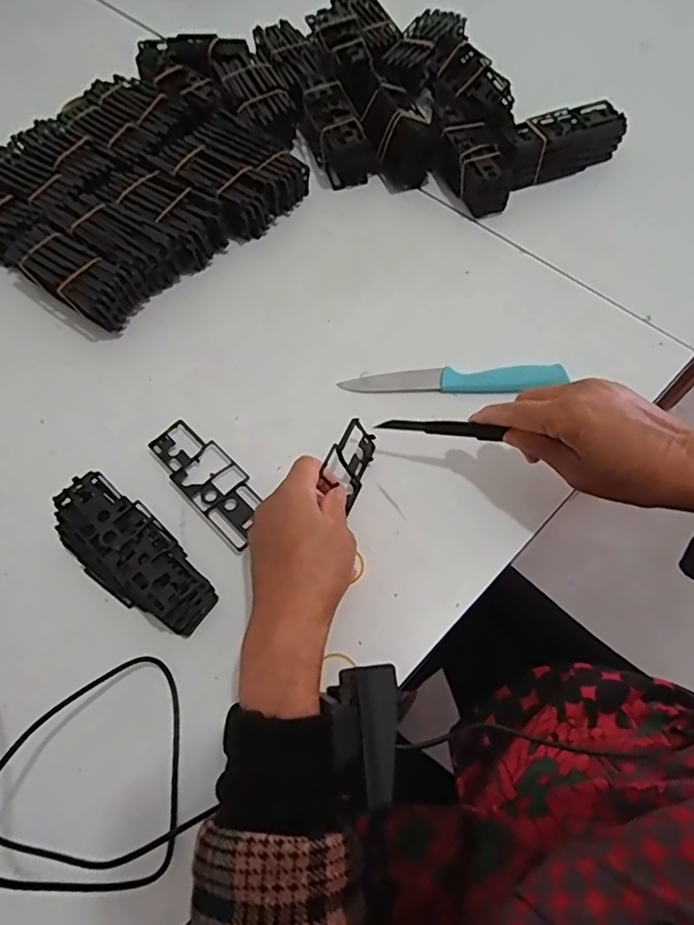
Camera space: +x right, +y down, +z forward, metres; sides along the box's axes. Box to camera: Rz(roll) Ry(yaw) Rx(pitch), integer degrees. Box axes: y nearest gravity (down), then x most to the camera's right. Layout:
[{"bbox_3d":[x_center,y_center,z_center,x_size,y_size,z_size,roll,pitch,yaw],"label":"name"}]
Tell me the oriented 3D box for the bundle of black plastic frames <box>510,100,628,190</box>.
[{"bbox_3d":[0.209,-0.323,0.569,0.128,0.045,0.052,-23,64,-9],"label":"bundle of black plastic frames"}]

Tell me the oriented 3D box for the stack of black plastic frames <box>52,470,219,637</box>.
[{"bbox_3d":[-0.152,0.065,0.395,0.131,0.036,0.055,36,70,19],"label":"stack of black plastic frames"}]

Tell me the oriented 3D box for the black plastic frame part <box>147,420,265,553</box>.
[{"bbox_3d":[-0.105,0.013,0.434,0.044,0.006,0.121,-42,68,-17],"label":"black plastic frame part"}]

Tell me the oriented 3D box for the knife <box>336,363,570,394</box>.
[{"bbox_3d":[0.087,-0.068,0.466,0.178,0.016,0.023,2,63,4],"label":"knife"}]

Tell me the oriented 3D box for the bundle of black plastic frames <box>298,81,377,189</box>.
[{"bbox_3d":[-0.013,-0.339,0.590,0.054,0.056,0.098,-22,64,-8],"label":"bundle of black plastic frames"}]

